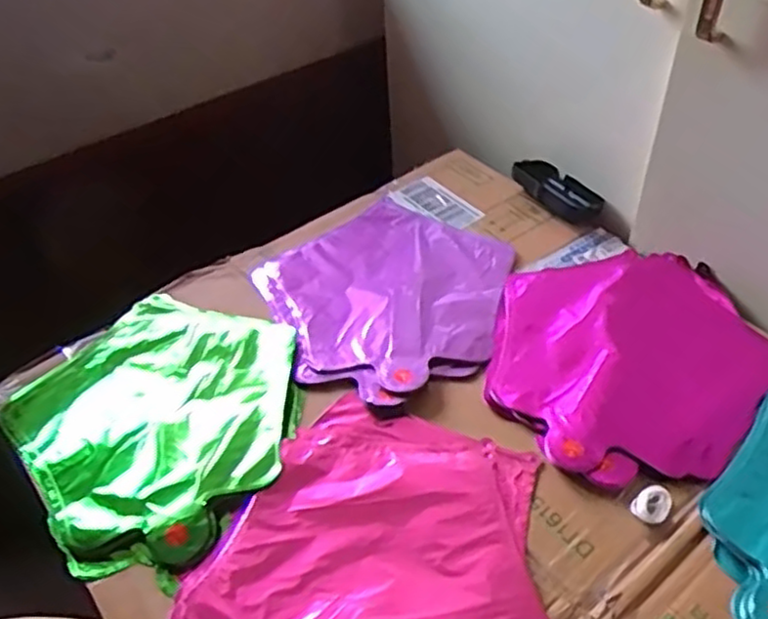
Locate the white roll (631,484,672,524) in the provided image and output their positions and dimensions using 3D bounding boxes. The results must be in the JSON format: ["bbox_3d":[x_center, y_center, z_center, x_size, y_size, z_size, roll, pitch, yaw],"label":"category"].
[{"bbox_3d":[0.194,0.140,0.517,0.023,0.009,0.028,31,56,29],"label":"white roll"}]

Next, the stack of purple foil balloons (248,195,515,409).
[{"bbox_3d":[0.007,-0.016,0.687,0.238,0.024,0.236,-34,53,-24],"label":"stack of purple foil balloons"}]

